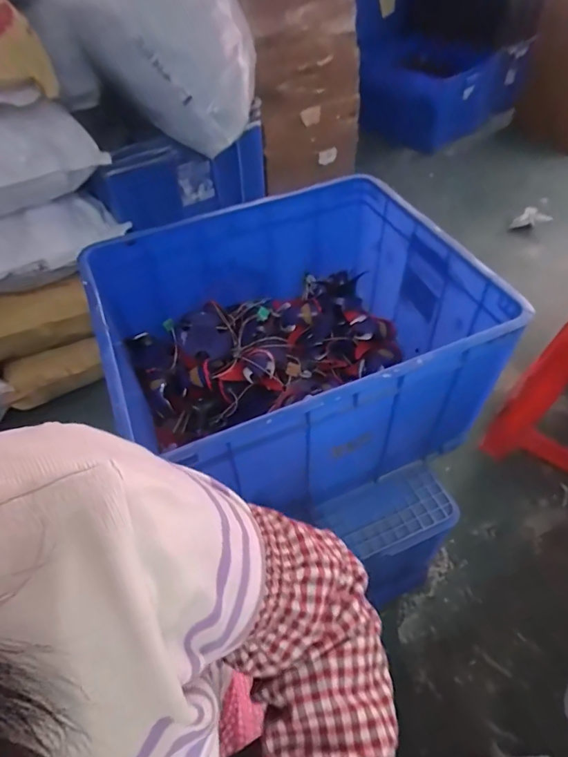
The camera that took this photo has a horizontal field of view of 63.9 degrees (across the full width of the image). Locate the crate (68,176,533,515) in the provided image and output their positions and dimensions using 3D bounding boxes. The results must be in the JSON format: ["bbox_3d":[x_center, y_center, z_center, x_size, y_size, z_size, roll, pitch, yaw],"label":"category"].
[{"bbox_3d":[0.003,-0.074,0.841,0.595,0.306,0.516,-17,51,-11],"label":"crate"}]

